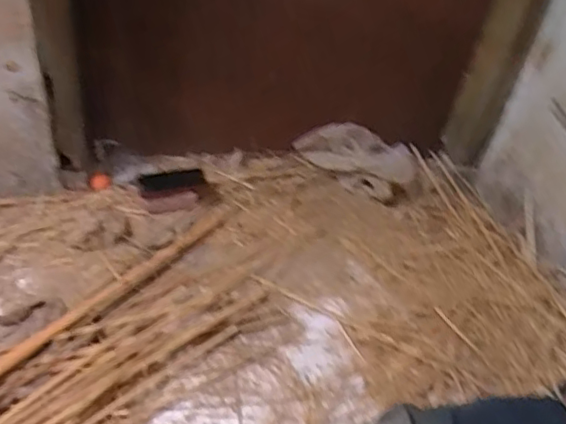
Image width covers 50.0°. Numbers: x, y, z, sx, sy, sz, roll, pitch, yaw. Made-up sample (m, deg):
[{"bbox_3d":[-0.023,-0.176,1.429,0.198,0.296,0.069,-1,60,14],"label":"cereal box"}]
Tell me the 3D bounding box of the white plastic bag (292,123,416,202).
[{"bbox_3d":[0.166,-0.117,1.351,0.267,0.098,0.114,25,44,19],"label":"white plastic bag"}]

